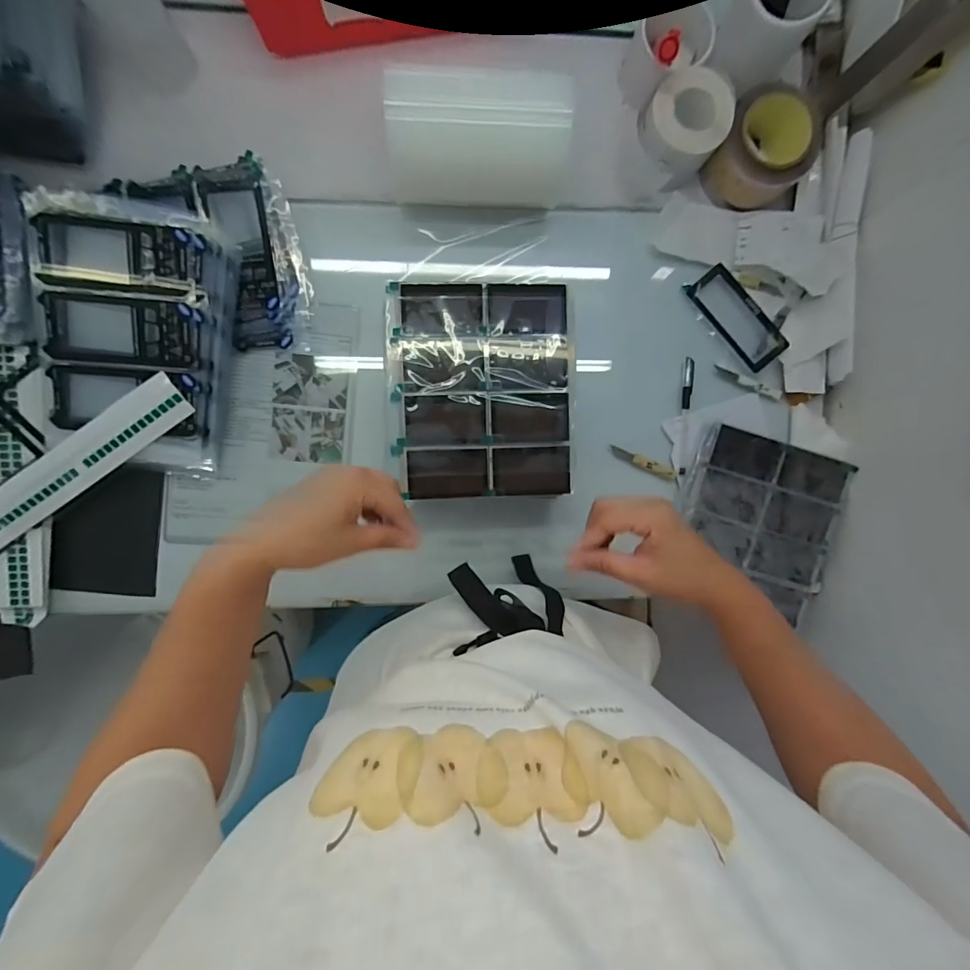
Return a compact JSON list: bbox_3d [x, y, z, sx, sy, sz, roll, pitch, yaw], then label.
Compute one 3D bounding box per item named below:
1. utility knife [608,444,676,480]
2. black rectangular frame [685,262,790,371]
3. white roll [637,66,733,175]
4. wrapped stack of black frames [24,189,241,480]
[{"bbox_3d":[0.203,-0.028,0.553,0.091,0.011,0.016,21,91,-5],"label":"utility knife"},{"bbox_3d":[0.318,-0.211,0.545,0.062,0.012,0.143,-42,95,-1],"label":"black rectangular frame"},{"bbox_3d":[0.228,-0.414,0.495,0.087,0.054,0.086,0,93,-4],"label":"white roll"},{"bbox_3d":[-0.381,-0.155,0.481,0.182,0.069,0.274,4,93,-5],"label":"wrapped stack of black frames"}]

